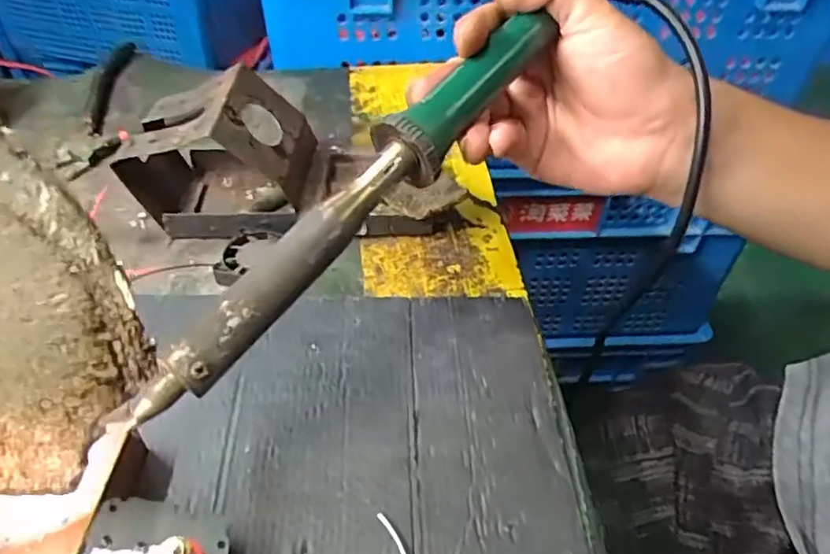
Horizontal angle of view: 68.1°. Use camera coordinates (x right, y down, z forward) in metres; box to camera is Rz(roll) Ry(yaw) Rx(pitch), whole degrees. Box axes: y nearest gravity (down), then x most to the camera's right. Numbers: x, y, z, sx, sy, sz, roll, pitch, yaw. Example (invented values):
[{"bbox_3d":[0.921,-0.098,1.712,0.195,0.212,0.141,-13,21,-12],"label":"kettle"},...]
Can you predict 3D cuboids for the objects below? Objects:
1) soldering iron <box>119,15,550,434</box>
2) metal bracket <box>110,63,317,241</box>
[{"bbox_3d":[-0.019,-0.032,0.237,0.022,0.023,0.231,32,68,27],"label":"soldering iron"},{"bbox_3d":[-0.112,-0.073,0.366,0.098,0.080,0.073,5,44,5],"label":"metal bracket"}]

